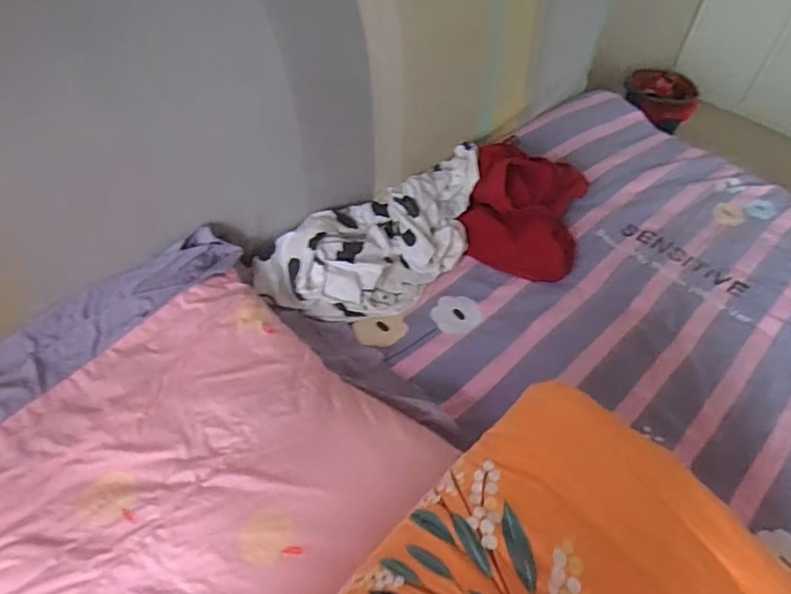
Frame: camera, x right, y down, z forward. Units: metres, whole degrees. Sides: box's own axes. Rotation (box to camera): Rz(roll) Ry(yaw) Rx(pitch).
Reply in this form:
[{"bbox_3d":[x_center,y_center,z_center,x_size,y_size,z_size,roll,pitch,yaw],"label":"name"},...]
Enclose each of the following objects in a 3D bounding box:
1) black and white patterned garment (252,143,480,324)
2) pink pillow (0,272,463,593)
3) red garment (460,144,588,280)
[{"bbox_3d":[-0.014,-0.107,1.048,0.214,0.104,0.481,35,54,24],"label":"black and white patterned garment"},{"bbox_3d":[-0.226,0.226,0.687,0.432,0.096,0.486,32,54,25],"label":"pink pillow"},{"bbox_3d":[0.255,-0.179,1.121,0.221,0.148,0.288,16,49,9],"label":"red garment"}]

